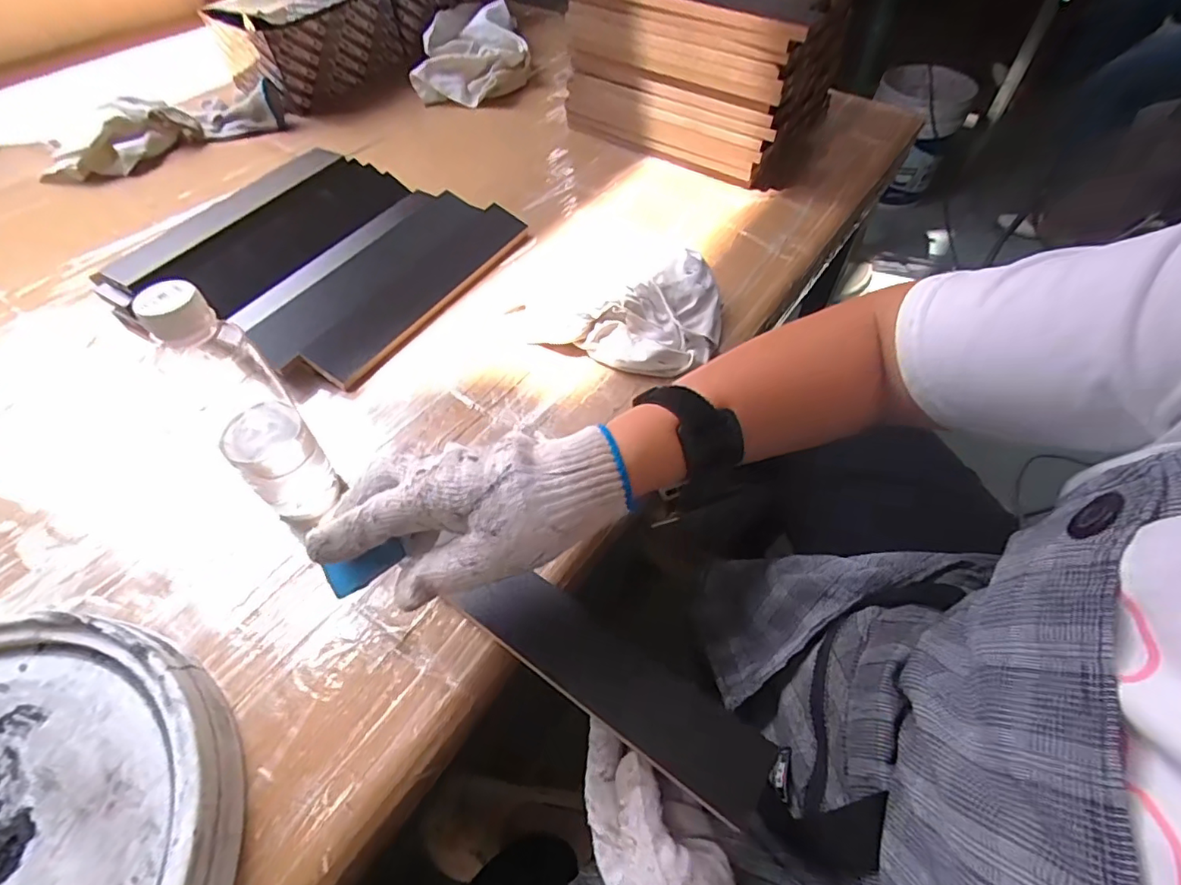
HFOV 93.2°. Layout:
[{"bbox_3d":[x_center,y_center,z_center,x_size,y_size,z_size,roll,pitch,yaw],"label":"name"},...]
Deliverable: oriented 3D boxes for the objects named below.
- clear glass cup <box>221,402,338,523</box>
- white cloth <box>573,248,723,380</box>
[{"bbox_3d":[-0.226,0.016,0.415,0.048,0.078,0.053,37,62,24],"label":"clear glass cup"},{"bbox_3d":[0.075,-0.111,0.522,0.141,0.051,0.089,-32,60,-21],"label":"white cloth"}]

